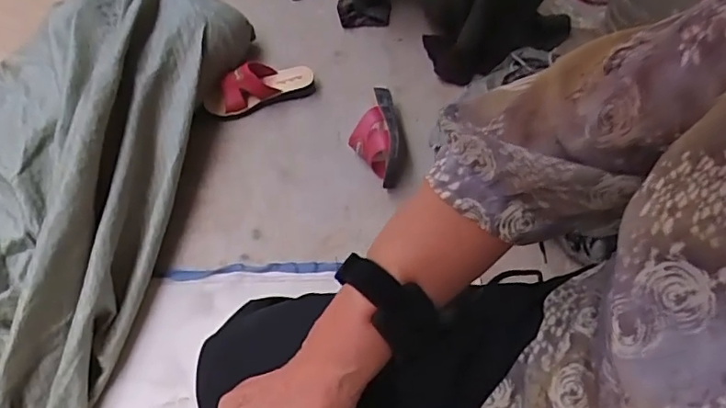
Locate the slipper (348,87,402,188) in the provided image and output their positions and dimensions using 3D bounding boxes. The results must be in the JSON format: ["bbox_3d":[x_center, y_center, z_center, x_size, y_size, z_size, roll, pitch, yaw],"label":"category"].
[{"bbox_3d":[0.023,-0.133,1.081,0.097,0.075,0.218,-9,57,-3],"label":"slipper"}]

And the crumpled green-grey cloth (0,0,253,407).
[{"bbox_3d":[-0.583,-0.003,0.939,0.500,0.200,1.087,6,57,7],"label":"crumpled green-grey cloth"}]

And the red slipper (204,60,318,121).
[{"bbox_3d":[-0.220,-0.249,1.167,0.235,0.073,0.088,-22,58,-11],"label":"red slipper"}]

